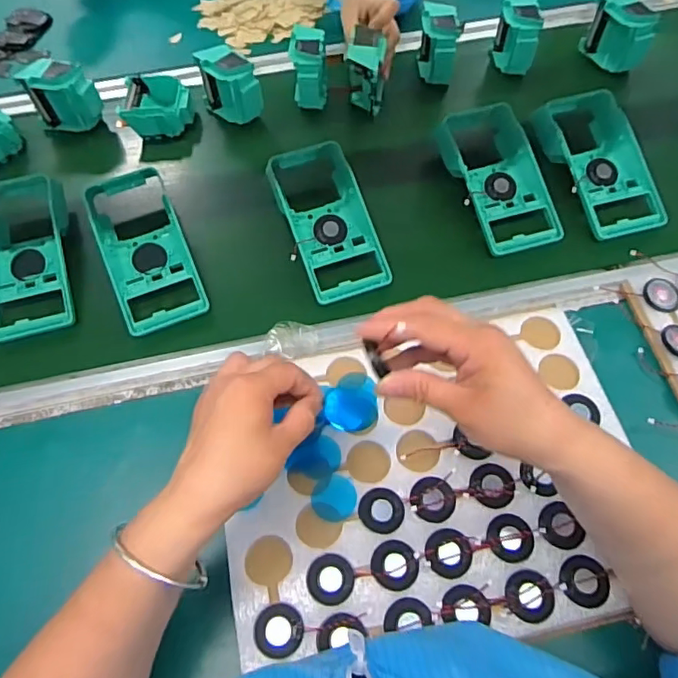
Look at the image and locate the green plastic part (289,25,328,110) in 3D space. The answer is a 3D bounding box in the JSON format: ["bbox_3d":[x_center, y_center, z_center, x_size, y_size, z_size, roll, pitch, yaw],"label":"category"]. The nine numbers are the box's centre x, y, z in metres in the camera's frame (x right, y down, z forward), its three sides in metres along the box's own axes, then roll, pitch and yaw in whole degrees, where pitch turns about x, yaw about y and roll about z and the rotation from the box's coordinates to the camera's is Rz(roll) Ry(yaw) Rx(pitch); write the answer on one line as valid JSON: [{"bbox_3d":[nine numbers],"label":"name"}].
[{"bbox_3d":[-0.035,-0.329,0.667,0.047,0.070,0.072,-3,61,-3],"label":"green plastic part"}]

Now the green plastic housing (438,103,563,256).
[{"bbox_3d":[0.168,-0.181,0.594,0.092,0.045,0.192,-11,62,-9],"label":"green plastic housing"}]

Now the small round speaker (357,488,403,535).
[{"bbox_3d":[0.032,0.130,0.413,0.033,0.004,0.033,1,60,-2],"label":"small round speaker"}]

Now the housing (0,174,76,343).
[{"bbox_3d":[-0.323,-0.090,0.564,0.088,0.052,0.185,-15,62,-11],"label":"housing"}]

